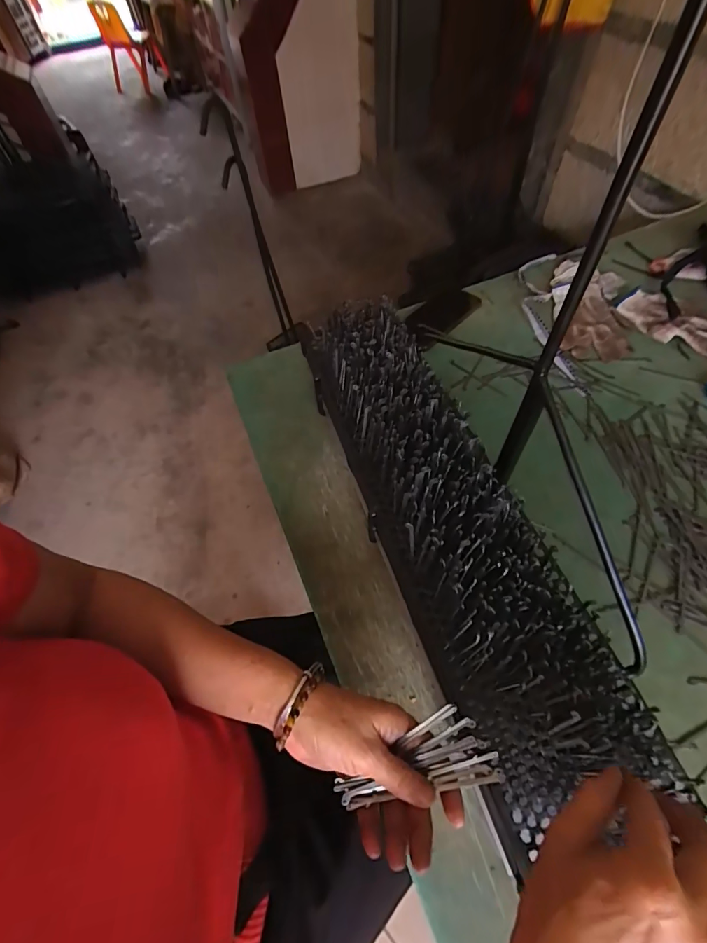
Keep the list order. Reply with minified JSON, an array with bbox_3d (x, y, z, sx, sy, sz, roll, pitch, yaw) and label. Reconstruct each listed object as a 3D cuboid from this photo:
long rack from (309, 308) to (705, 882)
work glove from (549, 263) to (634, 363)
[{"bbox_3d":[0.081,0.039,0.438,0.127,0.118,0.558,-19,59,-7],"label":"long rack"},{"bbox_3d":[0.408,-0.285,0.696,0.117,0.019,0.239,11,60,11],"label":"work glove"}]

